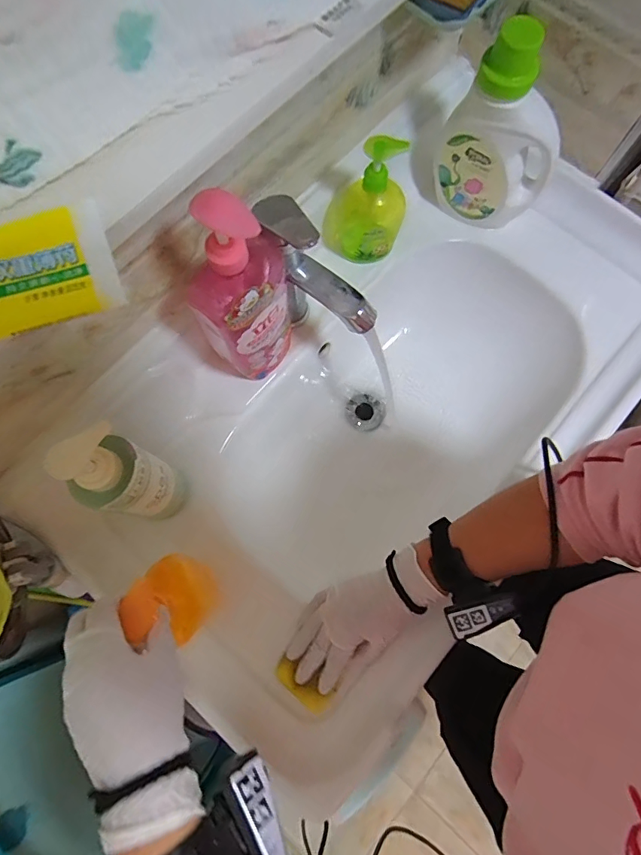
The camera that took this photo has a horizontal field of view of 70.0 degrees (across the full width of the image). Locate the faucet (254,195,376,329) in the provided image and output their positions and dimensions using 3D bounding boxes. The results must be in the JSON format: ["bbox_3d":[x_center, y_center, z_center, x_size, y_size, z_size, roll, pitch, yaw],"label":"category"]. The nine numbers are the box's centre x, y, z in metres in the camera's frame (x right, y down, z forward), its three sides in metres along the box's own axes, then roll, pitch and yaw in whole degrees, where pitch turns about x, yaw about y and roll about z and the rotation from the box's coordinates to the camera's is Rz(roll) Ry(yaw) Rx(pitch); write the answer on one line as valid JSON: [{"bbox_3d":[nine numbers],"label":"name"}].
[{"bbox_3d":[-0.008,-0.149,0.501,0.143,0.205,0.044,42,79,9],"label":"faucet"}]

